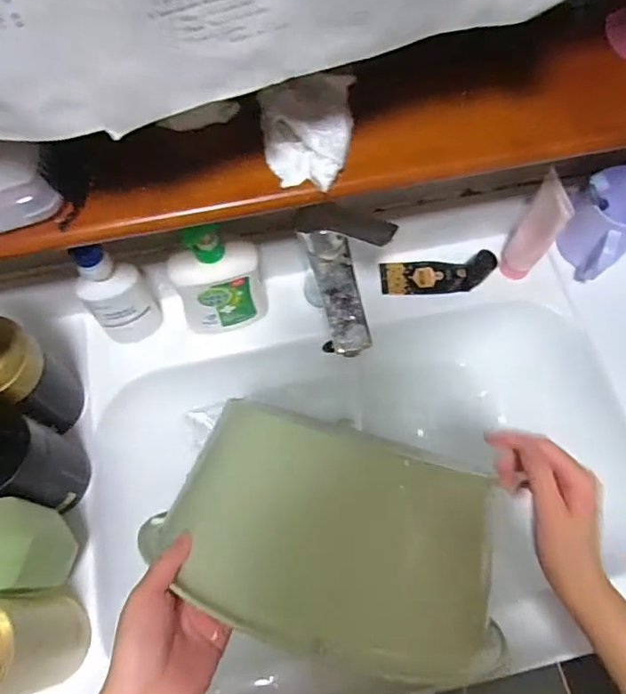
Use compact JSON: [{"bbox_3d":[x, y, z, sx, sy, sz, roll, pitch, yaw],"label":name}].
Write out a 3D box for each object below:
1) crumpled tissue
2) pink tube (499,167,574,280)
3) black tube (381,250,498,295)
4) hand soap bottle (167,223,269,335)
[{"bbox_3d":[-0.002,-0.157,0.388,0.066,0.031,0.079,-7,68,-2],"label":"crumpled tissue"},{"bbox_3d":[0.253,-0.130,0.615,0.042,0.143,0.036,32,72,12],"label":"pink tube"},{"bbox_3d":[0.155,-0.094,0.670,0.135,0.034,0.045,-2,68,0],"label":"black tube"},{"bbox_3d":[-0.103,-0.071,0.588,0.095,0.167,0.051,-14,69,-5],"label":"hand soap bottle"}]

